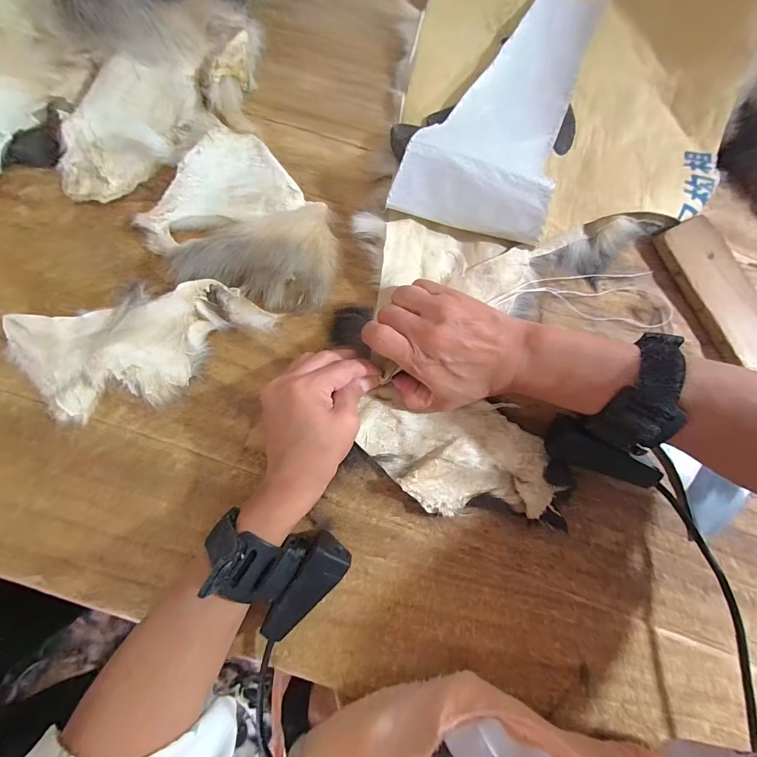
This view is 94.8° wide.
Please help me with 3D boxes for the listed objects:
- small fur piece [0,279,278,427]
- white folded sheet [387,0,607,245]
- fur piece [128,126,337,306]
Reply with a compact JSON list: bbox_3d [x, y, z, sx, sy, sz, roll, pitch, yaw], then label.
[{"bbox_3d":[-0.189,-0.024,0.281,0.206,0.015,0.087,-12,85,-2],"label":"small fur piece"},{"bbox_3d":[0.102,-0.236,0.283,0.118,0.046,0.245,18,85,1],"label":"white folded sheet"},{"bbox_3d":[-0.104,-0.118,0.279,0.158,0.035,0.118,42,86,3],"label":"fur piece"}]

